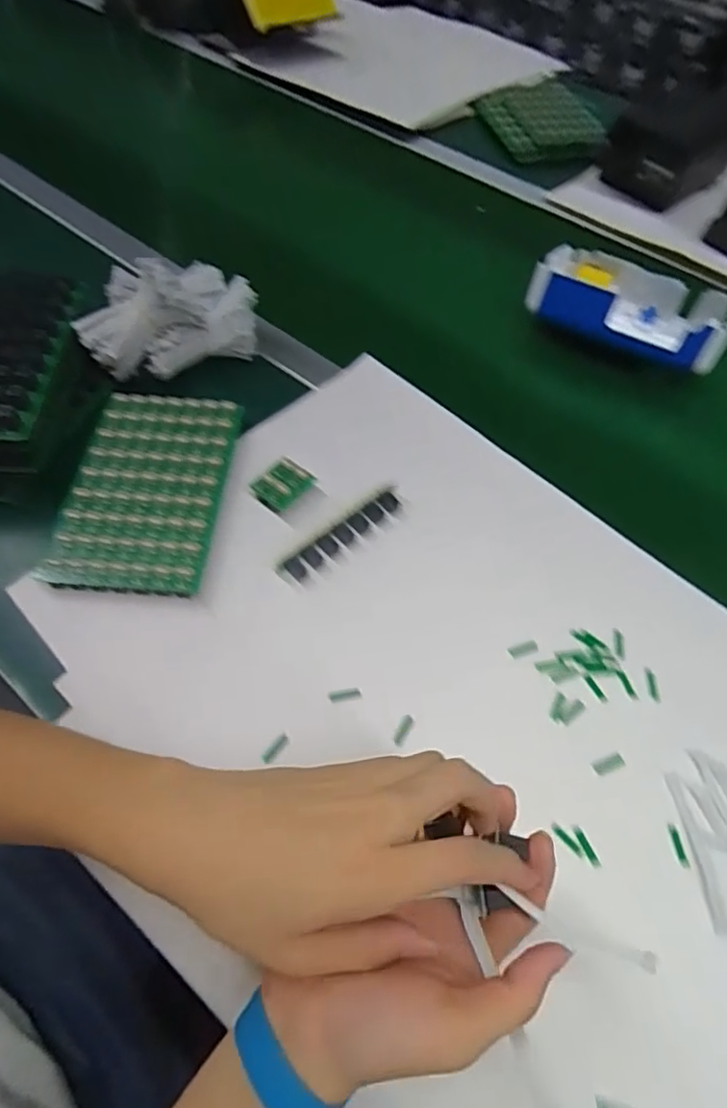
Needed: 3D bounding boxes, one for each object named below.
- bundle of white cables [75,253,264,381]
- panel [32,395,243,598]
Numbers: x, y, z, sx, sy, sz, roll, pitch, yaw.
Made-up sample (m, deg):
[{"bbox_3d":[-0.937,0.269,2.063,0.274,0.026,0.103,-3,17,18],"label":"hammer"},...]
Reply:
[{"bbox_3d":[-0.182,-0.226,0.577,0.158,0.091,0.109,-18,61,-12],"label":"bundle of white cables"},{"bbox_3d":[-0.171,-0.053,0.499,0.116,0.019,0.185,5,59,1],"label":"panel"}]

